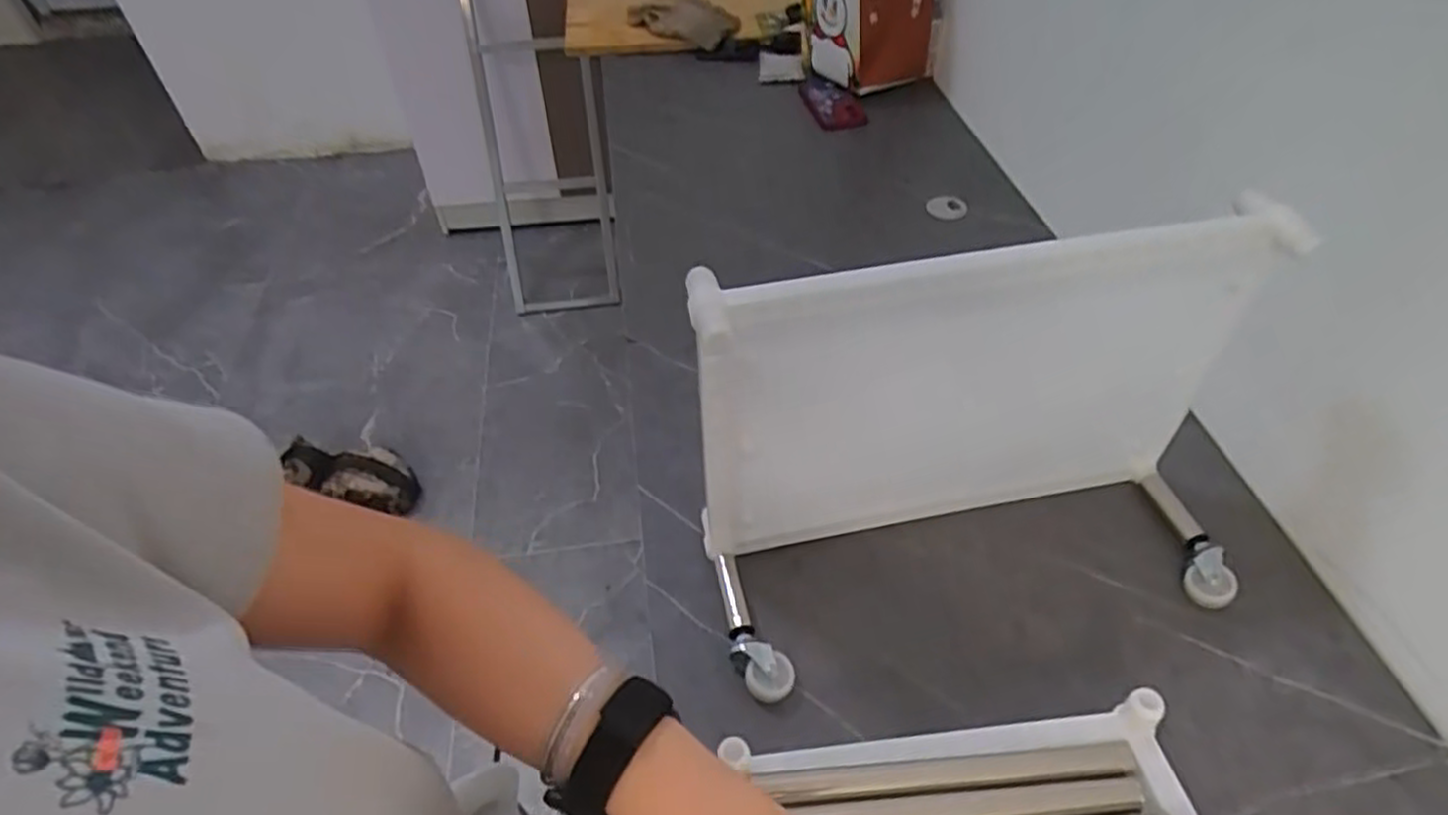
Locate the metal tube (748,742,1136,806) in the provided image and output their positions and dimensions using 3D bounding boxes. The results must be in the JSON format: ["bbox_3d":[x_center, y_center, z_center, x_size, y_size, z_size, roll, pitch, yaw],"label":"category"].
[{"bbox_3d":[0.146,0.236,0.486,0.243,0.015,0.021,-5,48,-3],"label":"metal tube"}]

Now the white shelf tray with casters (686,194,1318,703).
[{"bbox_3d":[0.209,0.046,0.583,0.442,0.301,0.153,-6,48,-5],"label":"white shelf tray with casters"}]

